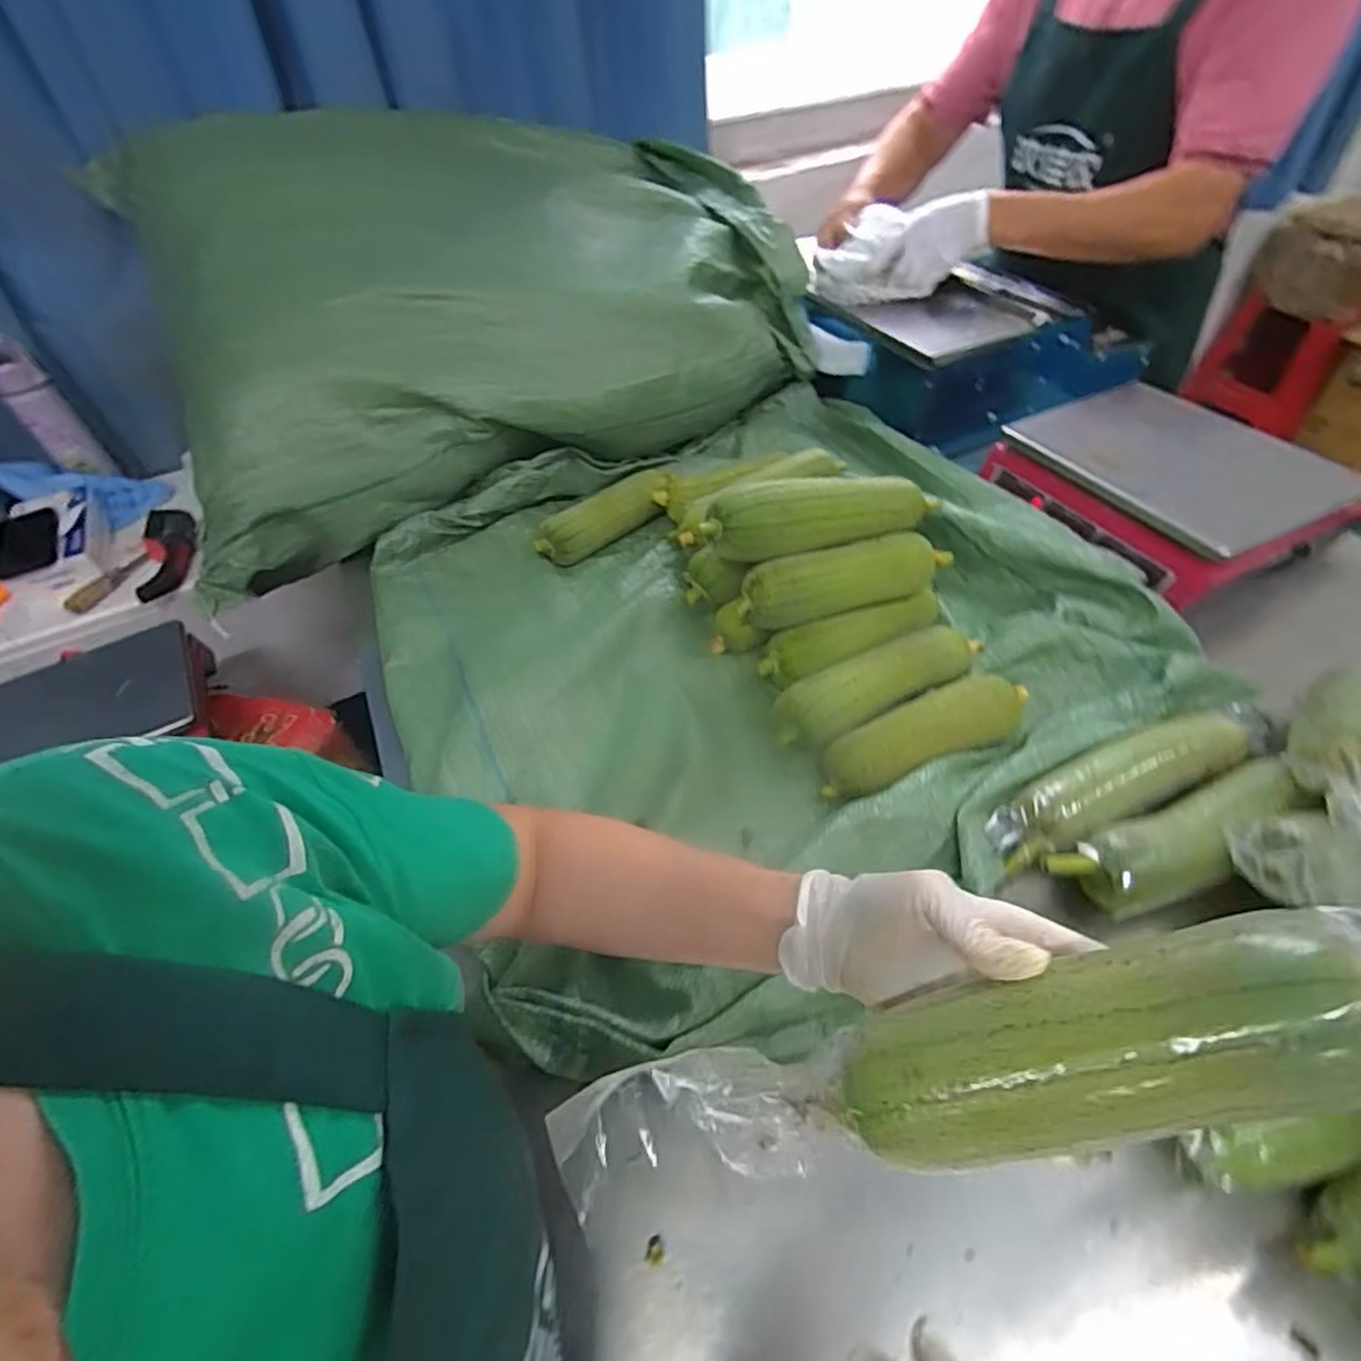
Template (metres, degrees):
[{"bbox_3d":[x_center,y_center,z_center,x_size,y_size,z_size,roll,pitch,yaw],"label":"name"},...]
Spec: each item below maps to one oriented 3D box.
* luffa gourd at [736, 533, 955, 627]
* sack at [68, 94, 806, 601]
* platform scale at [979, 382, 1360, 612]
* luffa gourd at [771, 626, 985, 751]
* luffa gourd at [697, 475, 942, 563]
[{"bbox_3d":[0.167,-0.098,0.677,0.211,0.064,0.054,-14,49,-7],"label":"luffa gourd"},{"bbox_3d":[-0.319,-0.545,0.976,0.841,0.342,0.612,-24,51,-15],"label":"sack"},{"bbox_3d":[0.547,-0.229,0.761,0.239,0.078,0.298,-19,50,-11],"label":"platform scale"},{"bbox_3d":[0.196,0.007,0.653,0.234,0.052,0.065,-22,50,-13],"label":"luffa gourd"},{"bbox_3d":[0.135,-0.168,0.664,0.222,0.061,0.057,-15,49,-7],"label":"luffa gourd"}]

